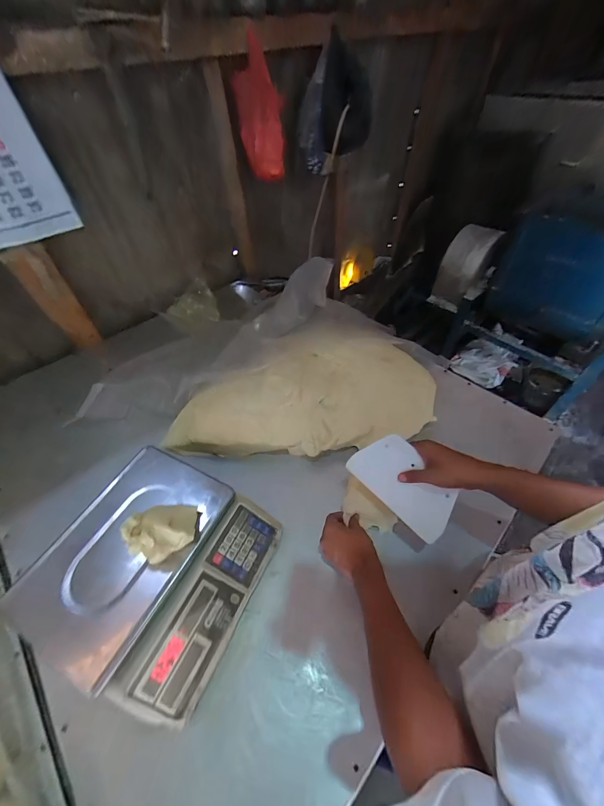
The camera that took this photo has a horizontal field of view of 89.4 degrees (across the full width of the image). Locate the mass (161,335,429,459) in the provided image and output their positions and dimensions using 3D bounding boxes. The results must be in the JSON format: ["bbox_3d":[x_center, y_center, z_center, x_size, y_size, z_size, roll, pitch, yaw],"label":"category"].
[{"bbox_3d":[0.003,-0.017,0.754,0.654,0.137,0.302,-9,51,-3],"label":"mass"}]

